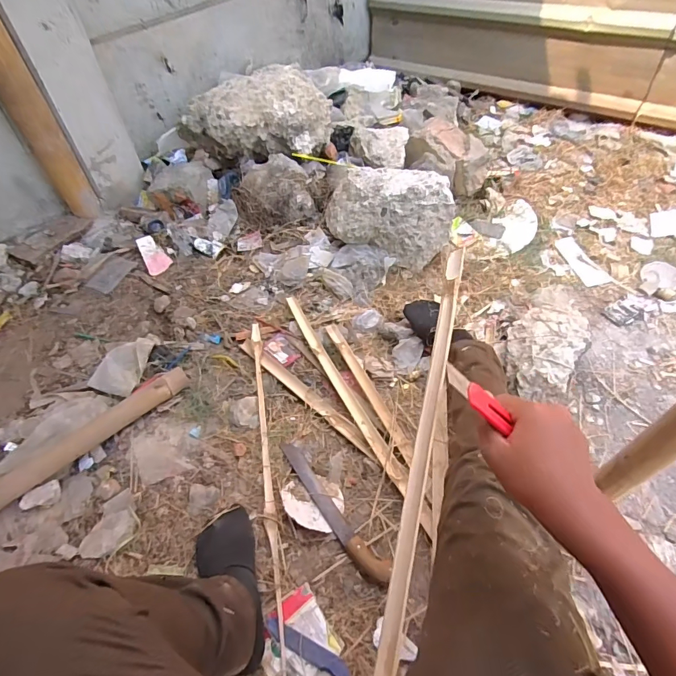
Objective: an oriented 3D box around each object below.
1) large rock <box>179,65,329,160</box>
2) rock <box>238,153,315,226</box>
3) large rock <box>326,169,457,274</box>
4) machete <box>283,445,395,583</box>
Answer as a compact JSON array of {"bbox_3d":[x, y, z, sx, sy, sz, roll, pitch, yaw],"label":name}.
[{"bbox_3d":[-0.261,-0.682,1.279,0.475,0.166,0.207,-6,50,-1],"label":"large rock"},{"bbox_3d":[-0.198,-0.442,1.293,0.227,0.133,0.216,-13,51,-7],"label":"rock"},{"bbox_3d":[0.132,-0.351,1.166,0.370,0.198,0.200,16,53,17],"label":"large rock"},{"bbox_3d":[-0.016,0.309,0.771,0.043,0.024,0.310,-32,55,-20],"label":"machete"}]

